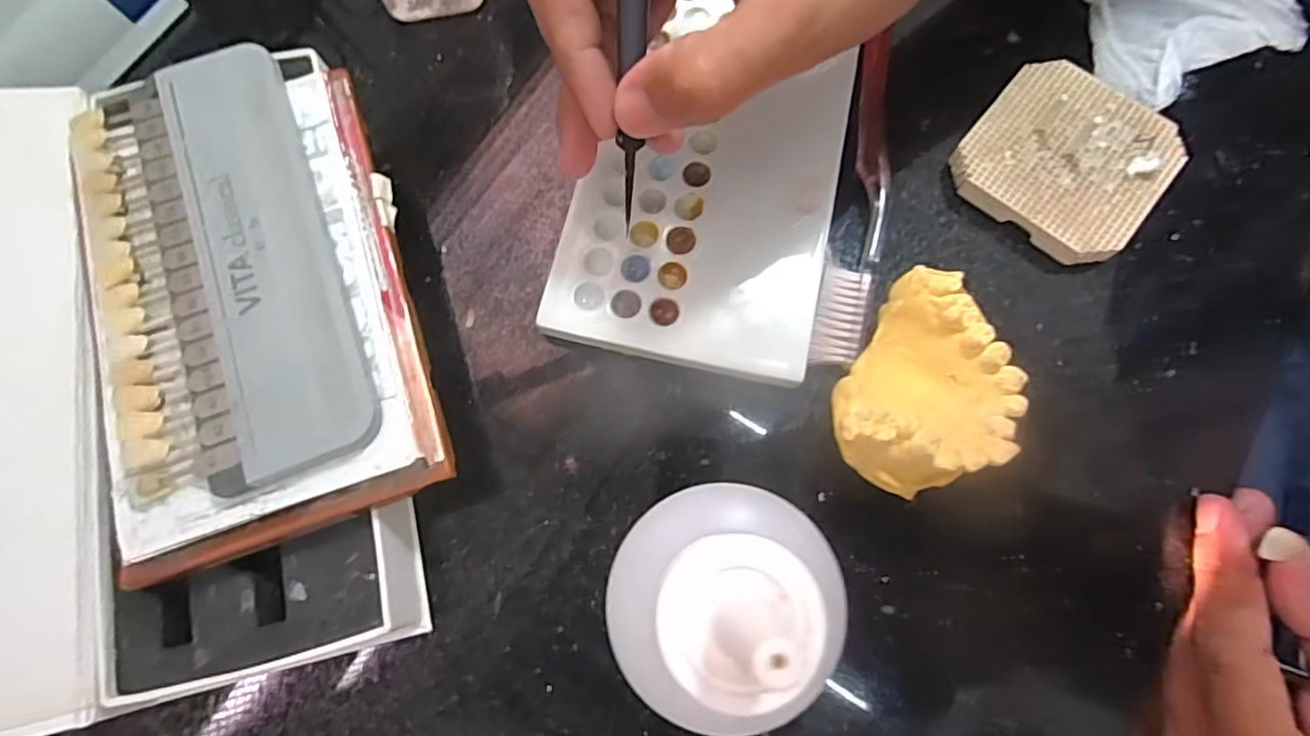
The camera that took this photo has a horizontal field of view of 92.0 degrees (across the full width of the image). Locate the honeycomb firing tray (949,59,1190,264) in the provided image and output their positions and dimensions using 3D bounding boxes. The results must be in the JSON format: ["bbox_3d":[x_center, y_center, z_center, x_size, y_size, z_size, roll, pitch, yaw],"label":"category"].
[{"bbox_3d":[0.151,-0.077,0.233,0.065,0.012,0.068,39,79,11],"label":"honeycomb firing tray"}]

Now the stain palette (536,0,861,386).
[{"bbox_3d":[0.018,-0.061,0.233,0.092,0.011,0.124,12,77,5],"label":"stain palette"}]

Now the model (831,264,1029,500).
[{"bbox_3d":[0.085,0.008,0.199,0.049,0.036,0.065,32,78,10],"label":"model"}]

